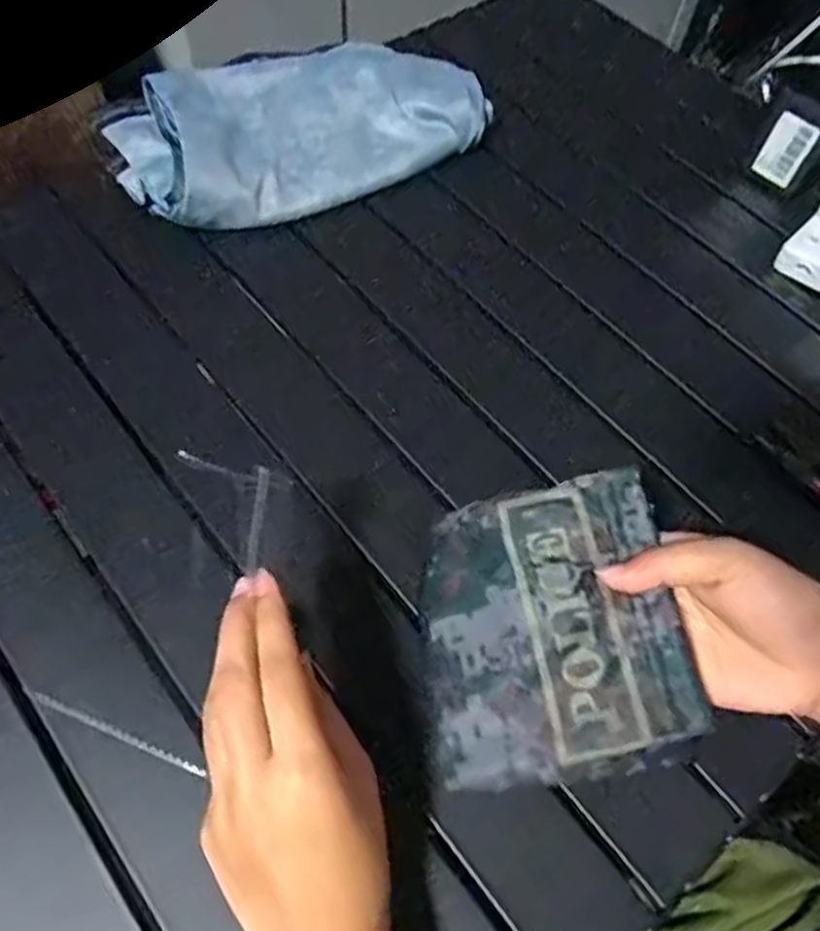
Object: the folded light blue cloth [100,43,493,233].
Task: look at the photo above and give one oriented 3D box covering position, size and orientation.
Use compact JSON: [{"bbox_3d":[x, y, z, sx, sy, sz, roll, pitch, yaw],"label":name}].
[{"bbox_3d":[-0.077,-0.251,0.536,0.269,0.058,0.124,-26,65,-17],"label":"folded light blue cloth"}]

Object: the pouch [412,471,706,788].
[{"bbox_3d":[0.062,0.074,0.329,0.114,0.014,0.123,-15,74,14],"label":"pouch"}]

